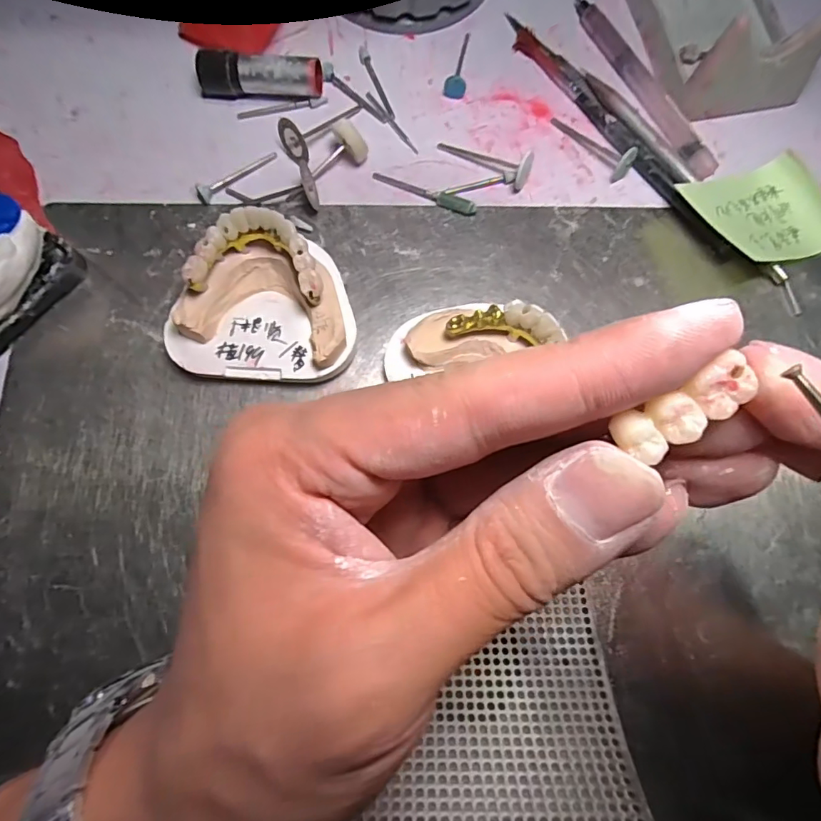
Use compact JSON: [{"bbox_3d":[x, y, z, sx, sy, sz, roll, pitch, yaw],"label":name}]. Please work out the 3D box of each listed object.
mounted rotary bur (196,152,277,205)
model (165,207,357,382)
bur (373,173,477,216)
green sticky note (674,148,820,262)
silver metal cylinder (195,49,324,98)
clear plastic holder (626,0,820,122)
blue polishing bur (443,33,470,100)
[{"bbox_3d":[-0.085,-0.116,0.243,0.043,0.006,0.008,-39,79,-9],"label":"mounted rotary bur"},{"bbox_3d":[-0.063,-0.045,0.209,0.075,0.037,0.060,1,76,0],"label":"model"},{"bbox_3d":[0.006,-0.106,0.241,0.053,0.006,0.007,25,78,6],"label":"bur"},{"bbox_3d":[0.163,-0.092,0.232,0.066,0.020,0.050,-19,77,-5],"label":"green sticky note"},{"bbox_3d":[-0.075,-0.163,0.247,0.059,0.021,0.015,-1,76,0],"label":"silver metal cylinder"},{"bbox_3d":[0.155,-0.202,0.248,0.069,0.035,0.108,-12,77,-3],"label":"clear plastic holder"},{"bbox_3d":[0.024,-0.181,0.258,0.011,0.008,0.042,6,76,1],"label":"blue polishing bur"}]

